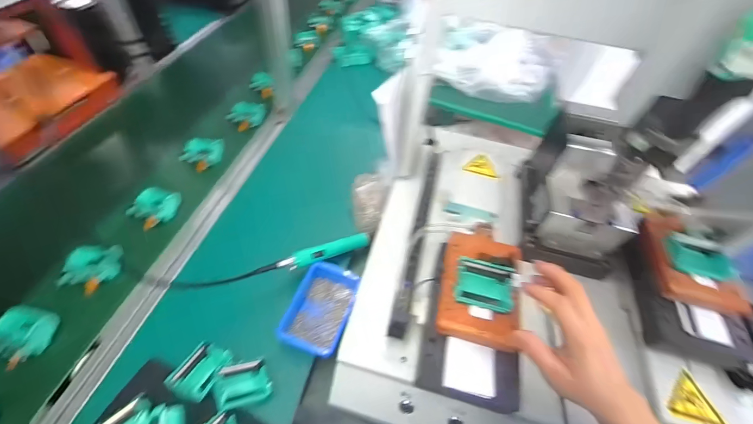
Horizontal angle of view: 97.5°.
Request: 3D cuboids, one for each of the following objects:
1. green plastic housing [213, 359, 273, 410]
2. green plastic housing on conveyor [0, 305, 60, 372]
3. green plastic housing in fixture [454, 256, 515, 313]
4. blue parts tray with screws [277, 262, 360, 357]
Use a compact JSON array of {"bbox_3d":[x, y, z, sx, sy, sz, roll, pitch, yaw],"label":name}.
[{"bbox_3d":[-0.200,0.255,0.488,0.074,0.033,0.059,2,45,-40],"label":"green plastic housing"},{"bbox_3d":[-0.566,0.196,0.527,0.084,0.044,0.082,3,52,-4],"label":"green plastic housing on conveyor"},{"bbox_3d":[0.139,0.095,0.428,0.071,0.023,0.060,14,52,4],"label":"green plastic housing in fixture"},{"bbox_3d":[-0.096,0.168,0.585,0.102,0.047,0.164,16,52,6],"label":"blue parts tray with screws"}]

